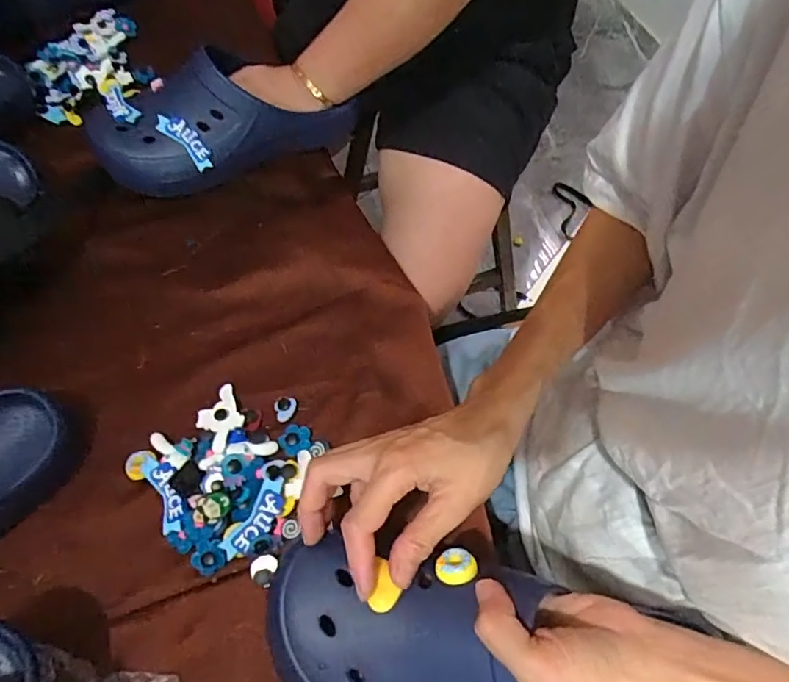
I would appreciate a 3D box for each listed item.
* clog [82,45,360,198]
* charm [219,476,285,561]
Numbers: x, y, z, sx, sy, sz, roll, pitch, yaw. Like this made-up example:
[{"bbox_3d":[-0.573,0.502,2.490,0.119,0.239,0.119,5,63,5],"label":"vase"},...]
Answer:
[{"bbox_3d":[-0.171,-0.225,0.550,0.256,0.092,0.099,-25,65,-12],"label":"clog"},{"bbox_3d":[-0.100,0.128,0.396,0.021,0.009,0.062,30,66,15],"label":"charm"}]

